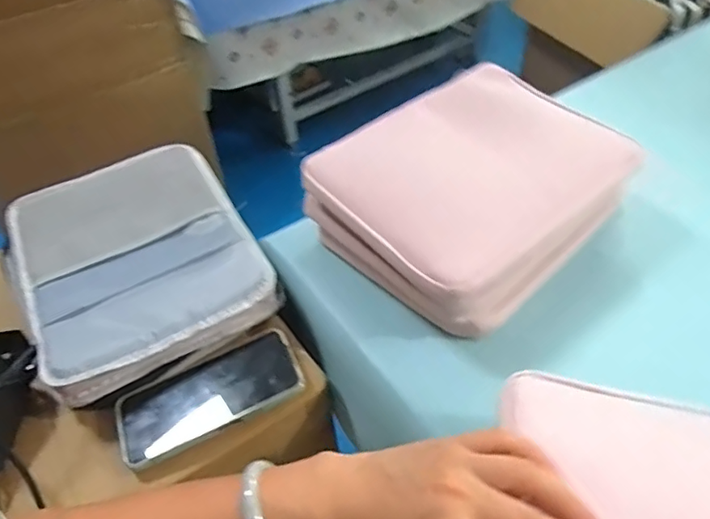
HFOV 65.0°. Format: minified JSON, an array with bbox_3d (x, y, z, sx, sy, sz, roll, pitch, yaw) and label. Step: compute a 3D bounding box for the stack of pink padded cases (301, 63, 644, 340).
[{"bbox_3d":[0.116,-0.071,0.569,0.263,0.094,0.221,-35,53,-25],"label":"stack of pink padded cases"}]

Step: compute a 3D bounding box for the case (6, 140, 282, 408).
[{"bbox_3d":[-0.236,-0.008,0.595,0.228,0.041,0.280,-25,50,-18],"label":"case"}]

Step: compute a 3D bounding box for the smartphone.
[{"bbox_3d":[-0.132,0.122,0.503,0.161,0.010,0.079,-23,46,-13],"label":"smartphone"}]

